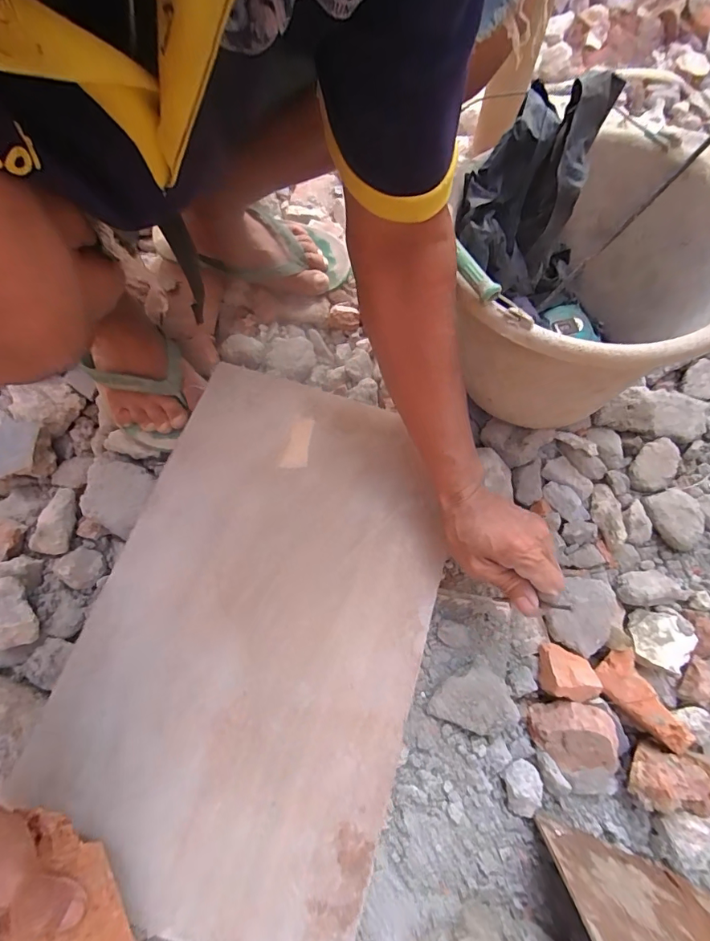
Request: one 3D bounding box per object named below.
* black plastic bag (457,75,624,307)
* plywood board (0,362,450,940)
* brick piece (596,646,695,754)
[{"bbox_3d":[0.157,-0.258,0.391,0.105,0.121,0.140,18,68,5],"label":"black plastic bag"},{"bbox_3d":[-0.086,0.132,0.416,0.295,0.017,0.472,16,68,4],"label":"plywood board"},{"bbox_3d":[0.279,0.225,0.433,0.048,0.040,0.096,-27,59,-12],"label":"brick piece"}]

